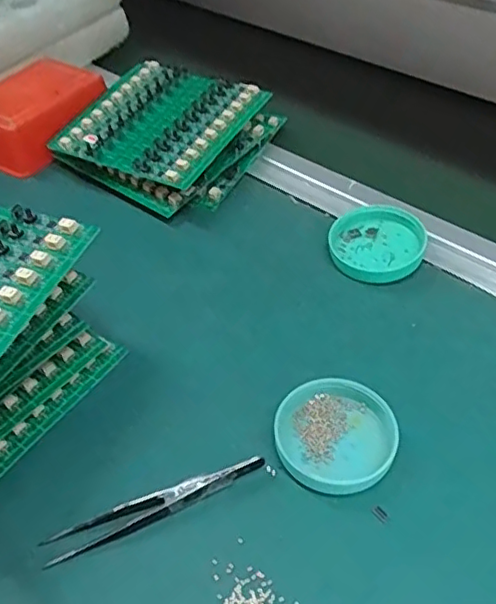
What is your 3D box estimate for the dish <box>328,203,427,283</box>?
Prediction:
[{"bbox_3d":[0.092,-0.044,0.441,0.064,0.018,0.063,-2,47,2],"label":"dish"}]

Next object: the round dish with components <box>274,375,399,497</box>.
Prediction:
[{"bbox_3d":[0.048,0.071,0.331,0.062,0.018,0.061,-2,47,2],"label":"round dish with components"}]

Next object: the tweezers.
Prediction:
[{"bbox_3d":[-0.046,0.103,0.308,0.114,0.013,0.014,-19,48,-13],"label":"tweezers"}]

